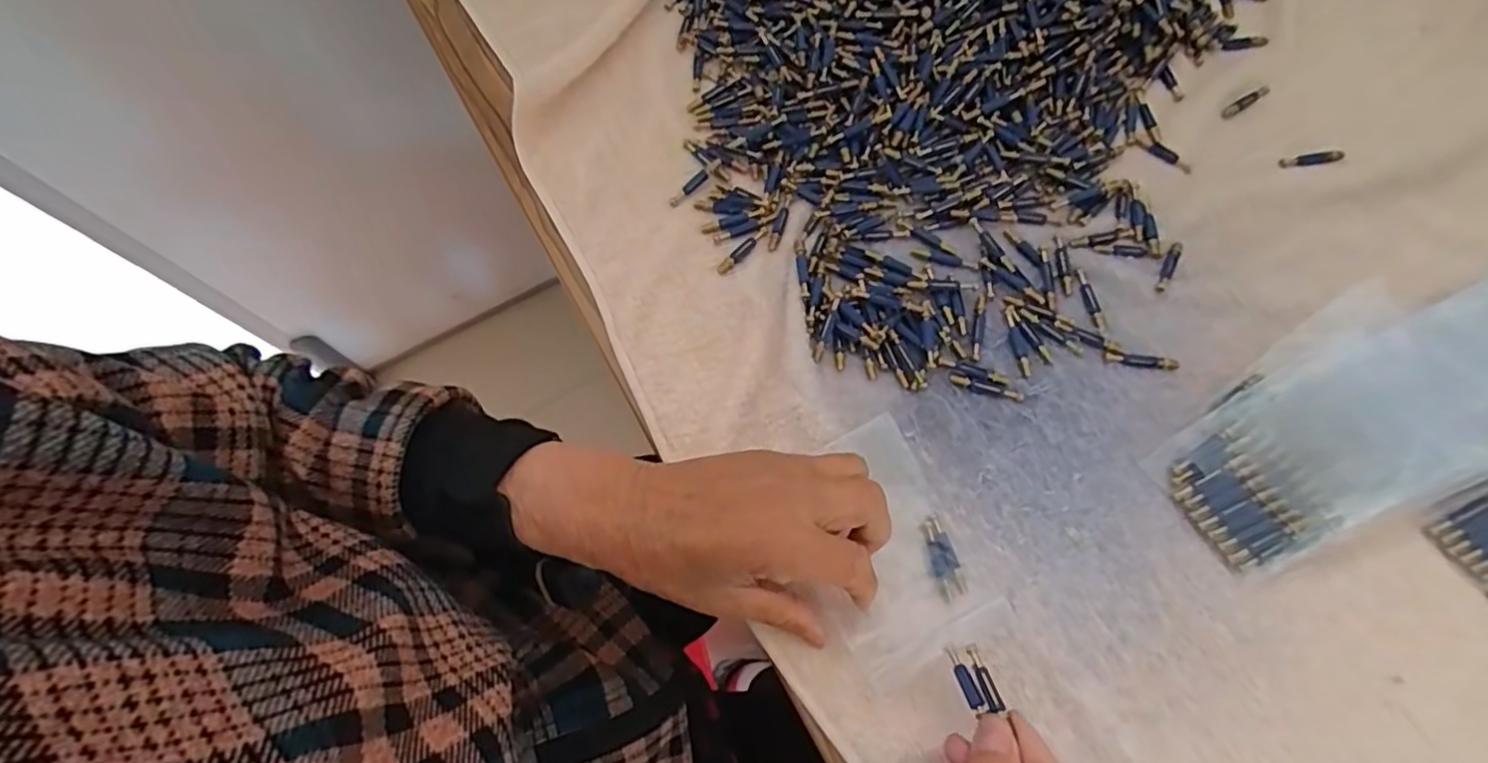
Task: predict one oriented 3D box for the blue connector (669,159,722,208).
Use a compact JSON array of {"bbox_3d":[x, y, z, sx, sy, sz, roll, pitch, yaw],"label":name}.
[{"bbox_3d":[-0.030,-0.124,0.407,0.042,0.005,0.008,-41,75,-14],"label":"blue connector"}]

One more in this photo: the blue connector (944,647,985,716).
[{"bbox_3d":[0.098,0.132,0.291,0.007,0.004,0.028,-17,53,-7],"label":"blue connector"}]

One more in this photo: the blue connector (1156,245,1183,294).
[{"bbox_3d":[0.251,-0.068,0.385,0.007,0.004,0.038,30,72,10],"label":"blue connector"}]

